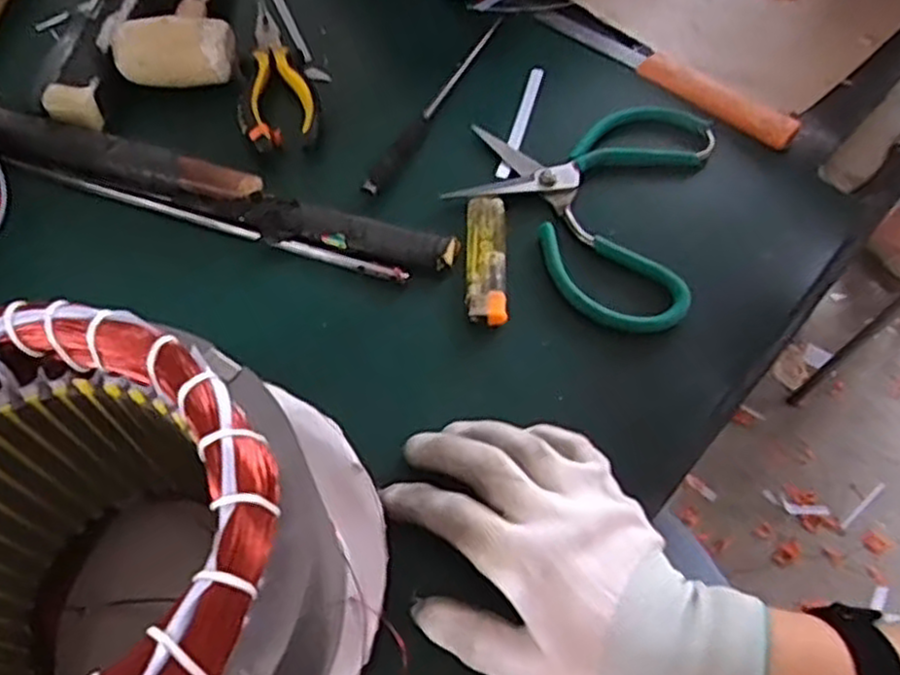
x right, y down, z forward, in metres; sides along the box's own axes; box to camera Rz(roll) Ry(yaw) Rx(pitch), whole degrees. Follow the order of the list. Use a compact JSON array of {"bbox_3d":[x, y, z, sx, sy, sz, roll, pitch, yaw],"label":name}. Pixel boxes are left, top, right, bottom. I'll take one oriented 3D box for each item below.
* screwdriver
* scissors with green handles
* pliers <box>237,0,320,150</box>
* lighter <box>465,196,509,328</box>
[{"bbox_3d":[-0.006,-0.172,0.524,0.012,0.010,0.209,23,63,11],"label":"screwdriver"},{"bbox_3d":[0.082,-0.088,0.478,0.148,0.014,0.168,14,61,7],"label":"scissors with green handles"},{"bbox_3d":[-0.125,-0.186,0.530,0.052,0.017,0.140,-12,62,-8],"label":"pliers"},{"bbox_3d":[0.022,-0.048,0.447,0.023,0.008,0.090,1,61,-1],"label":"lighter"}]

